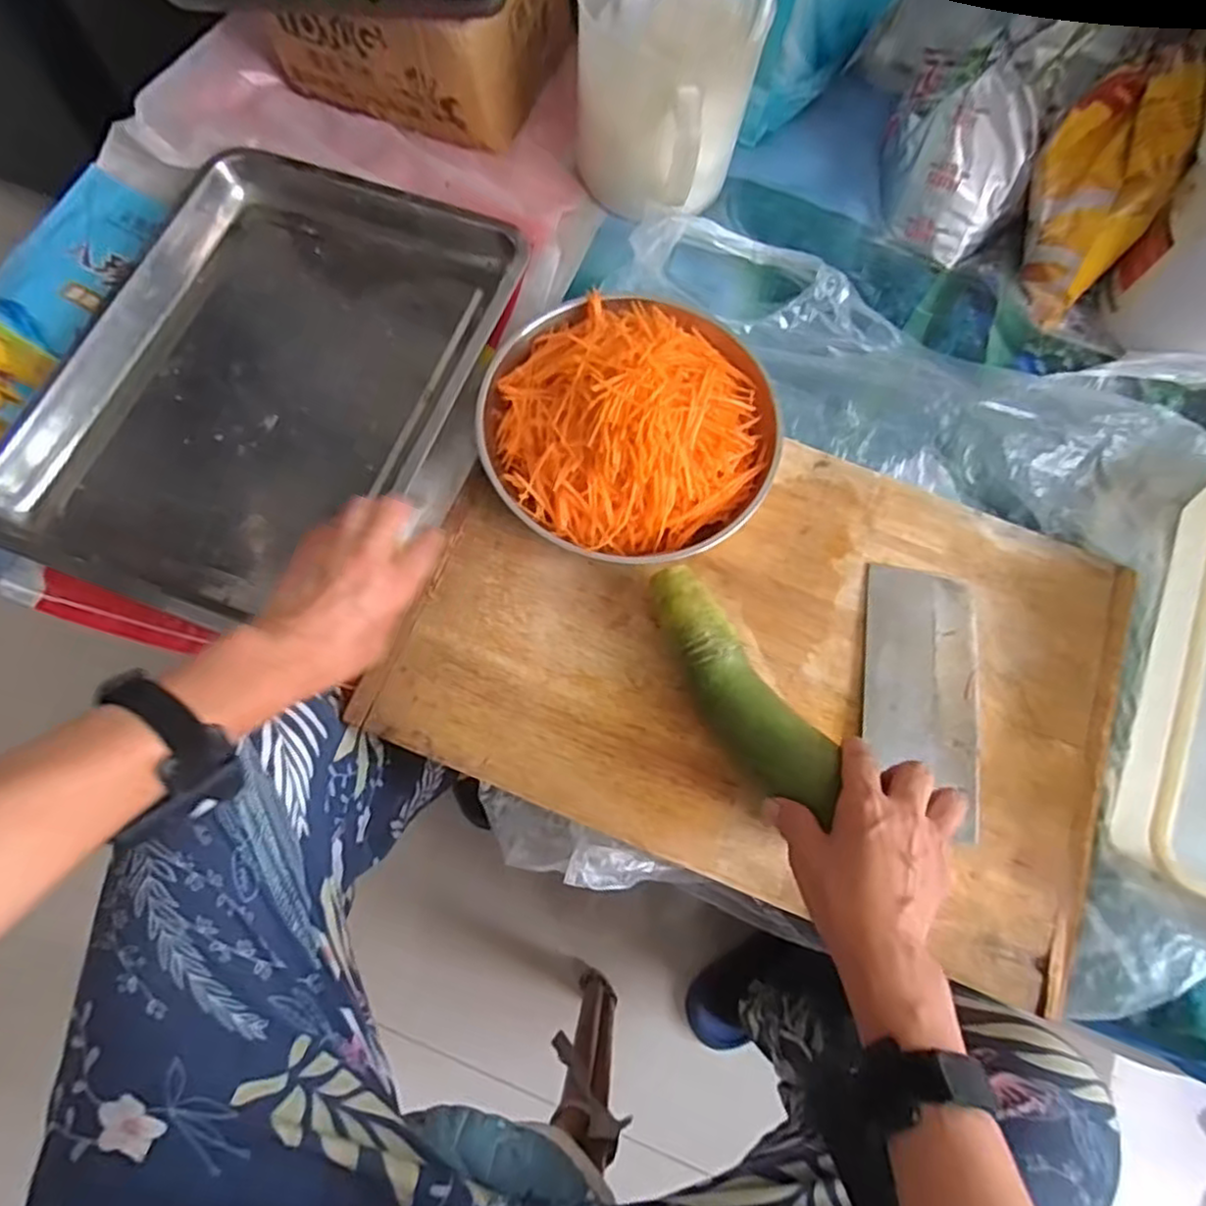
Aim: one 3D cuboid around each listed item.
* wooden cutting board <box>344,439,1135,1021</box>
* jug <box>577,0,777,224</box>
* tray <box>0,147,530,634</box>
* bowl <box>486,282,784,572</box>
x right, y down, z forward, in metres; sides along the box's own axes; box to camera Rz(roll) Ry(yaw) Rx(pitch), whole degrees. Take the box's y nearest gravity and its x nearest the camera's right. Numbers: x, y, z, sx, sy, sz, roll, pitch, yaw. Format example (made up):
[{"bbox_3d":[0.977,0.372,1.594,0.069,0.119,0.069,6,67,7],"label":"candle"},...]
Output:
[{"bbox_3d":[0.133,0.030,0.570,0.547,0.025,0.362,21,72,5],"label":"wooden cutting board"},{"bbox_3d":[0.054,-0.479,0.655,0.150,0.177,0.172,29,73,8],"label":"jug"},{"bbox_3d":[-0.291,-0.200,0.625,0.335,0.044,0.433,20,72,5],"label":"tray"},{"bbox_3d":[0.023,-0.153,0.590,0.239,0.087,0.227,1,72,-2],"label":"bowl"}]

